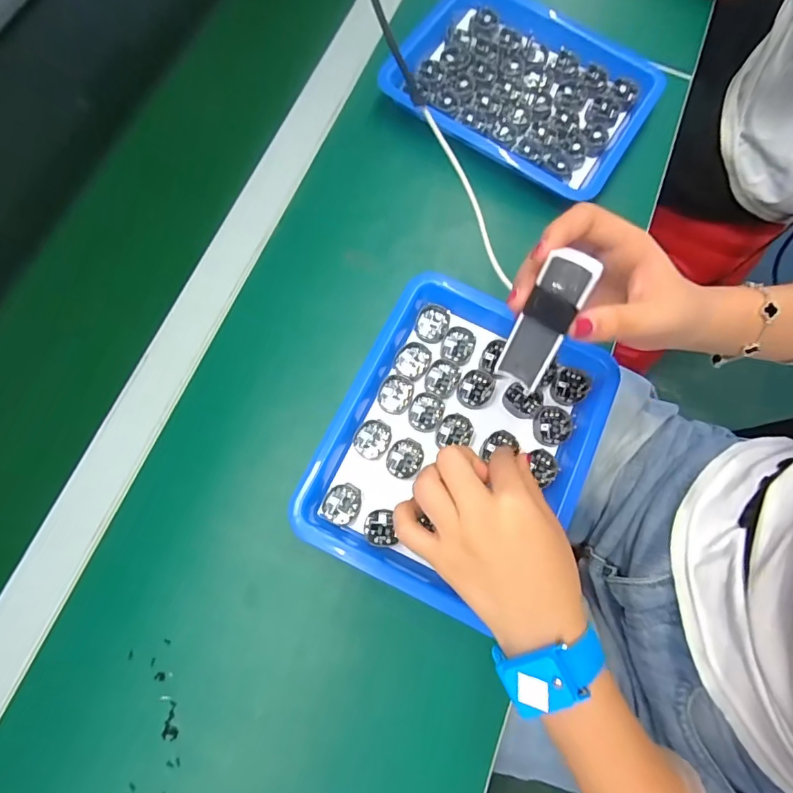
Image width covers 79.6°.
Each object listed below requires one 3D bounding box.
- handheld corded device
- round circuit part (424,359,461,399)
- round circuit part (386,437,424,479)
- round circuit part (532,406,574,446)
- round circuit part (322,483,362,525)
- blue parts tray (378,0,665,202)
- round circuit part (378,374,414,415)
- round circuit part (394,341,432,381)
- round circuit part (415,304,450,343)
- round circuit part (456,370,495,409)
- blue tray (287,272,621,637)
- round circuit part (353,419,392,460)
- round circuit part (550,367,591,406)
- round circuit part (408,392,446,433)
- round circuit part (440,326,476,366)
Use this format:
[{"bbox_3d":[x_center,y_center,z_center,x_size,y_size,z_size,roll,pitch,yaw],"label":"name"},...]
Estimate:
[{"bbox_3d":[0.082,-0.040,0.267,0.025,0.080,0.016,23,41,5],"label":"handheld corded device"},{"bbox_3d":[0.035,-0.014,0.360,0.025,0.005,0.029,27,75,6],"label":"round circuit part"},{"bbox_3d":[0.006,0.044,0.342,0.024,0.004,0.028,40,77,9],"label":"round circuit part"},{"bbox_3d":[0.117,0.022,0.353,0.027,0.006,0.028,0,74,-1],"label":"round circuit part"},{"bbox_3d":[-0.037,0.074,0.332,0.024,0.004,0.027,17,74,3],"label":"round circuit part"},{"bbox_3d":[0.113,-0.282,0.435,0.222,0.026,0.168,30,75,7],"label":"blue parts tray"},{"bbox_3d":[-0.001,-0.002,0.353,0.024,0.004,0.028,15,74,3],"label":"round circuit part"},{"bbox_3d":[0.012,-0.027,0.361,0.026,0.004,0.029,26,75,6],"label":"round circuit part"},{"bbox_3d":[0.028,-0.058,0.372,0.024,0.008,0.030,17,74,3],"label":"round circuit part"},{"bbox_3d":[0.059,-0.005,0.359,0.026,0.005,0.029,17,74,3],"label":"round circuit part"},{"bbox_3d":[0.048,0.034,0.349,0.183,0.035,0.215,24,75,5],"label":"blue tray"},{"bbox_3d":[-0.017,0.031,0.344,0.025,0.005,0.028,36,76,8],"label":"round circuit part"},{"bbox_3d":[0.132,-0.007,0.363,0.026,0.008,0.028,0,74,-1],"label":"round circuit part"},{"bbox_3d":[0.022,0.011,0.353,0.024,0.004,0.028,17,74,3],"label":"round circuit part"},{"bbox_3d":[0.048,-0.040,0.365,0.024,0.004,0.028,19,74,4],"label":"round circuit part"}]

